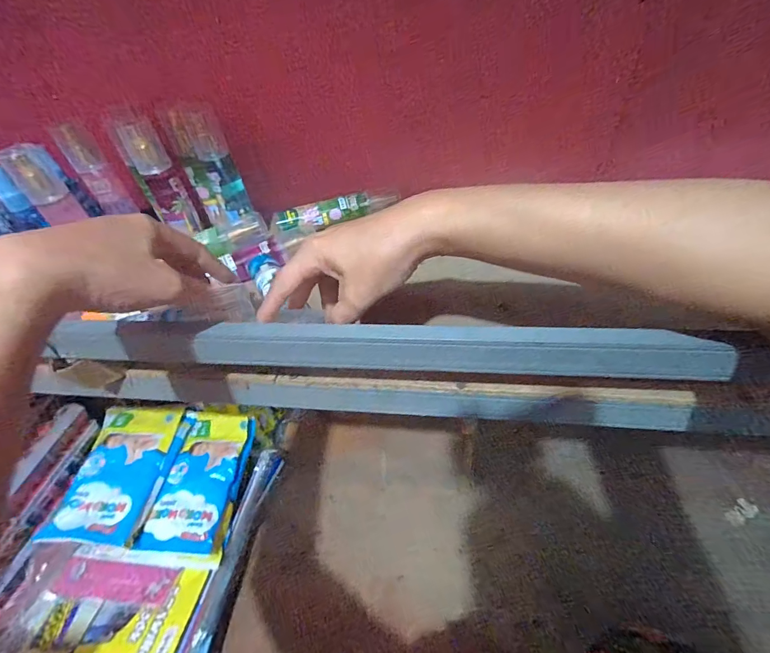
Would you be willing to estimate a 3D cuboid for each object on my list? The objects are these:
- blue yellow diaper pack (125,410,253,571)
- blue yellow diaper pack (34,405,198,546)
[{"bbox_3d":[-0.295,0.250,0.609,0.119,0.065,0.214,1,44,8],"label":"blue yellow diaper pack"},{"bbox_3d":[-0.420,0.224,0.600,0.138,0.054,0.208,2,45,10],"label":"blue yellow diaper pack"}]

